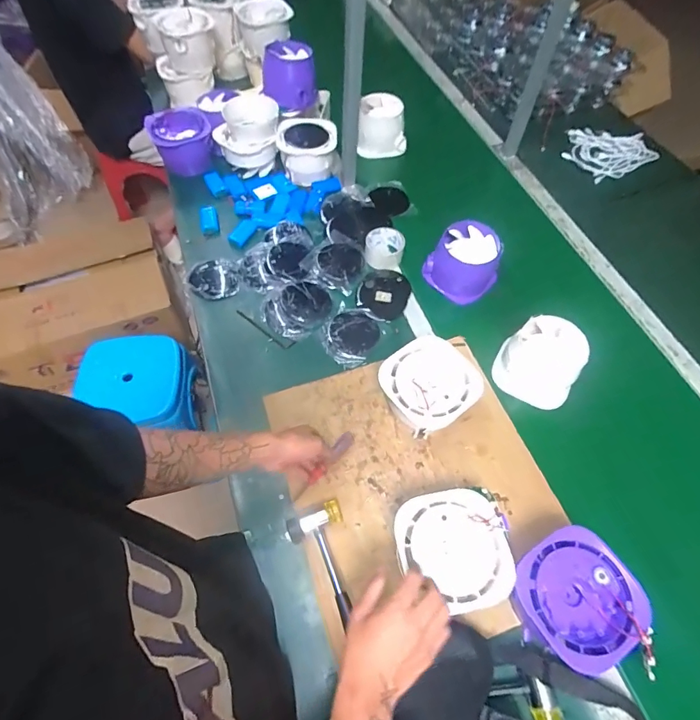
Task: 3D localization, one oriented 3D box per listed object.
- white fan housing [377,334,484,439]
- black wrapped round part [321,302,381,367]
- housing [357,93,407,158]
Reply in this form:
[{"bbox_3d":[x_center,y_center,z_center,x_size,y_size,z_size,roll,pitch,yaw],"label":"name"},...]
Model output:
[{"bbox_3d":[0.128,0.047,0.716,0.143,0.095,0.143,40,73,17],"label":"white fan housing"},{"bbox_3d":[-0.001,-0.052,0.839,0.111,0.015,0.125,31,64,16],"label":"black wrapped round part"},{"bbox_3d":[0.087,-0.629,1.160,0.136,0.099,0.142,4,60,2],"label":"housing"}]

